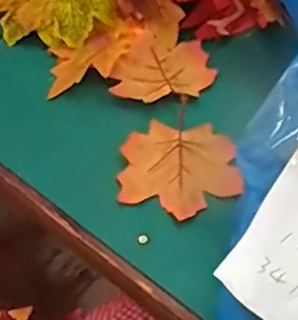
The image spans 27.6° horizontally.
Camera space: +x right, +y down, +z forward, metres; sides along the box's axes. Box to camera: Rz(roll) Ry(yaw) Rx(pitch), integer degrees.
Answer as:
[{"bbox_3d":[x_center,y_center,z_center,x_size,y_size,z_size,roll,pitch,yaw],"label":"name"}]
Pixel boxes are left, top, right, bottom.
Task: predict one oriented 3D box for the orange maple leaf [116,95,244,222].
[{"bbox_3d":[0.019,0.003,0.453,0.091,0.011,0.084,-24,56,-12],"label":"orange maple leaf"}]

